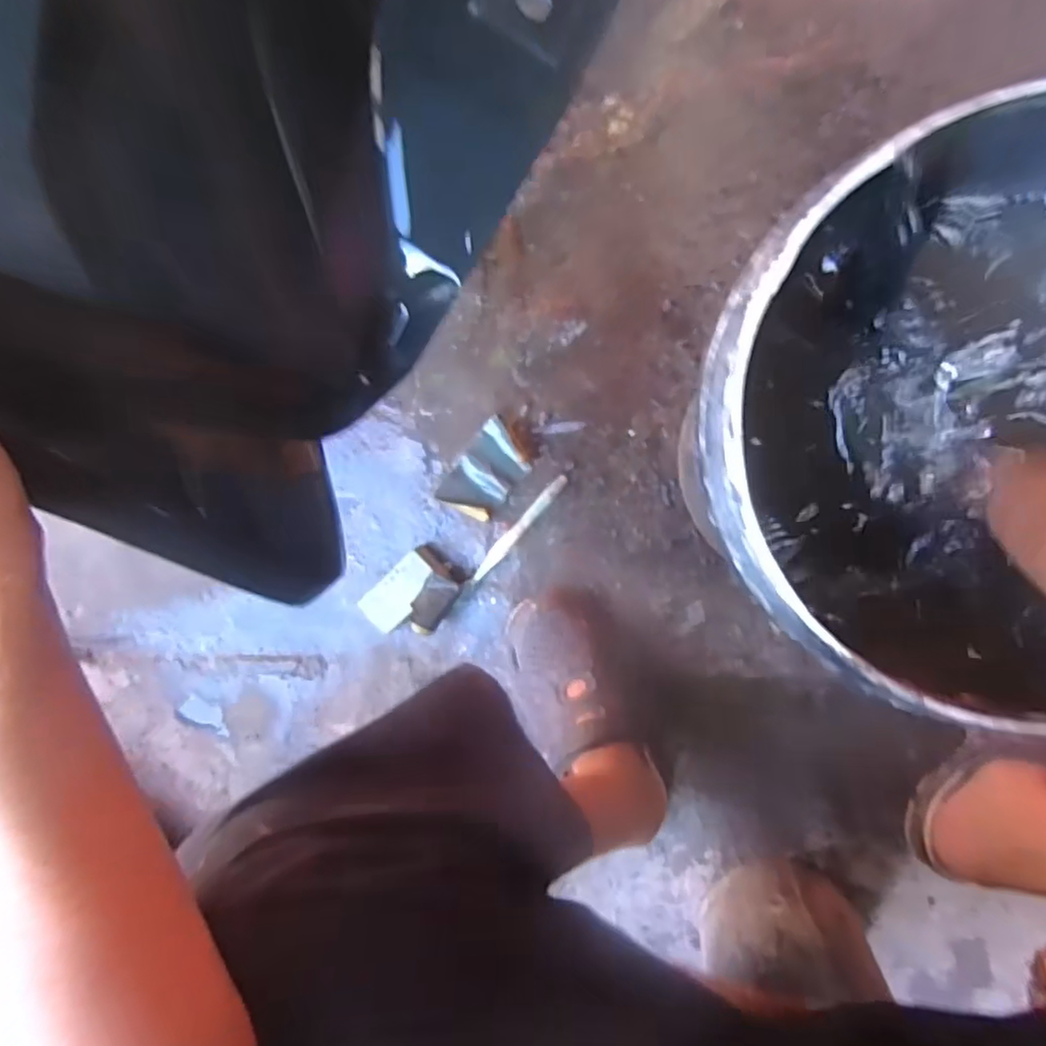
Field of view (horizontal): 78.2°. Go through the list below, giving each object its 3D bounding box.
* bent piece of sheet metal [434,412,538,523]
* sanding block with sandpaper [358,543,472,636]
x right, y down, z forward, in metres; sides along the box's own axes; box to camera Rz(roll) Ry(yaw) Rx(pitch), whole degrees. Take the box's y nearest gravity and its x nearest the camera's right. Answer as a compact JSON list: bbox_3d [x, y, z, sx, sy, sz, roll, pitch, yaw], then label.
[{"bbox_3d":[-0.038,-0.055,0.697,0.063,0.015,0.109,37,98,5],"label":"bent piece of sheet metal"},{"bbox_3d":[-0.117,0.080,0.711,0.106,0.040,0.077,-45,86,9],"label":"sanding block with sandpaper"}]

